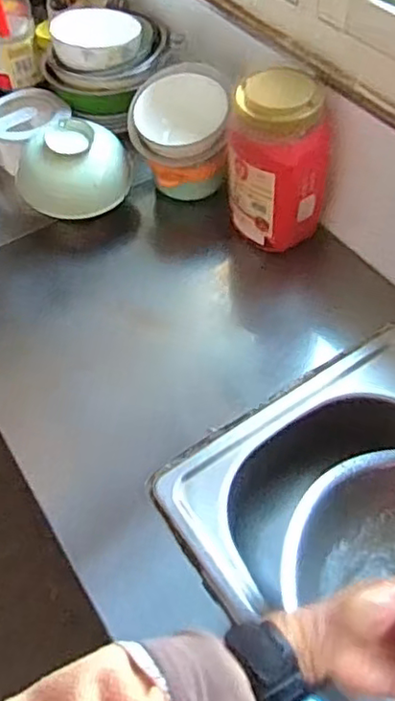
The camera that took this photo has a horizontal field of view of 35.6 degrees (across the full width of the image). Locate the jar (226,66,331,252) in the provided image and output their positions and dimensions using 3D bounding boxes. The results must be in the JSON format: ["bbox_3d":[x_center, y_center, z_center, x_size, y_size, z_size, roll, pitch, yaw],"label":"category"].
[{"bbox_3d":[0.110,-0.249,0.850,0.108,0.222,0.101,-1,53,1],"label":"jar"}]

